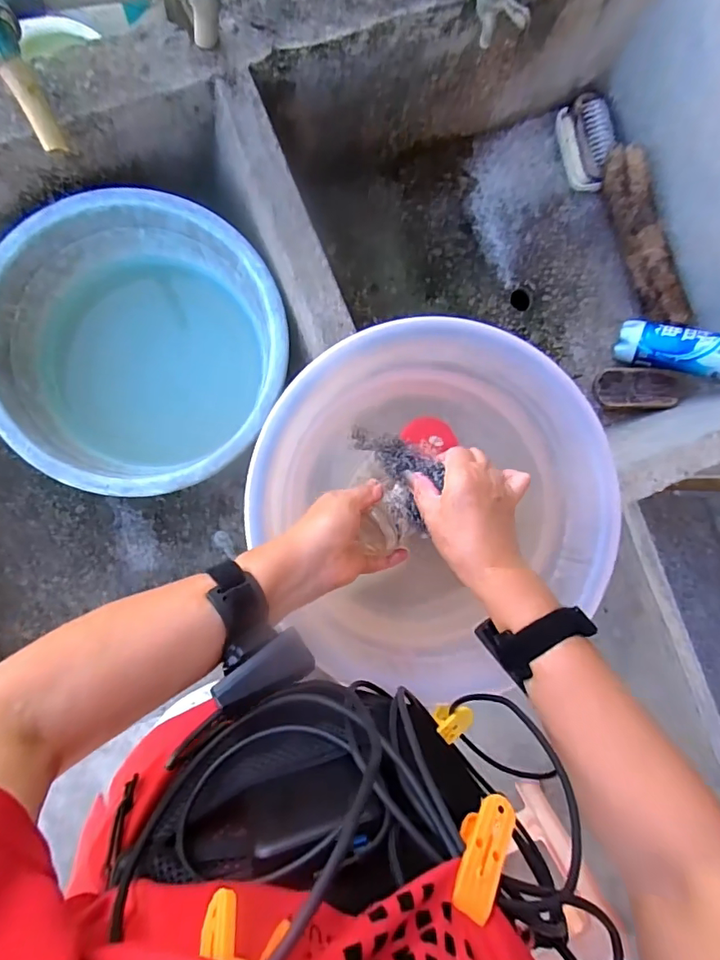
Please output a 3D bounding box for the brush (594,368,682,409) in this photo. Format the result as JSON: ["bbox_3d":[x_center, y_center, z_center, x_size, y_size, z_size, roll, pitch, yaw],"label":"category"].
[{"bbox_3d":[0.413,-0.139,0.744,0.128,0.030,0.062,-3,90,-5],"label":"brush"}]

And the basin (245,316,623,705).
[{"bbox_3d":[0.075,0.011,0.505,0.301,0.119,0.322,0,90,-5],"label":"basin"}]

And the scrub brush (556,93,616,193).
[{"bbox_3d":[0.349,-0.516,0.765,0.071,0.050,0.137,-16,91,-5],"label":"scrub brush"}]

